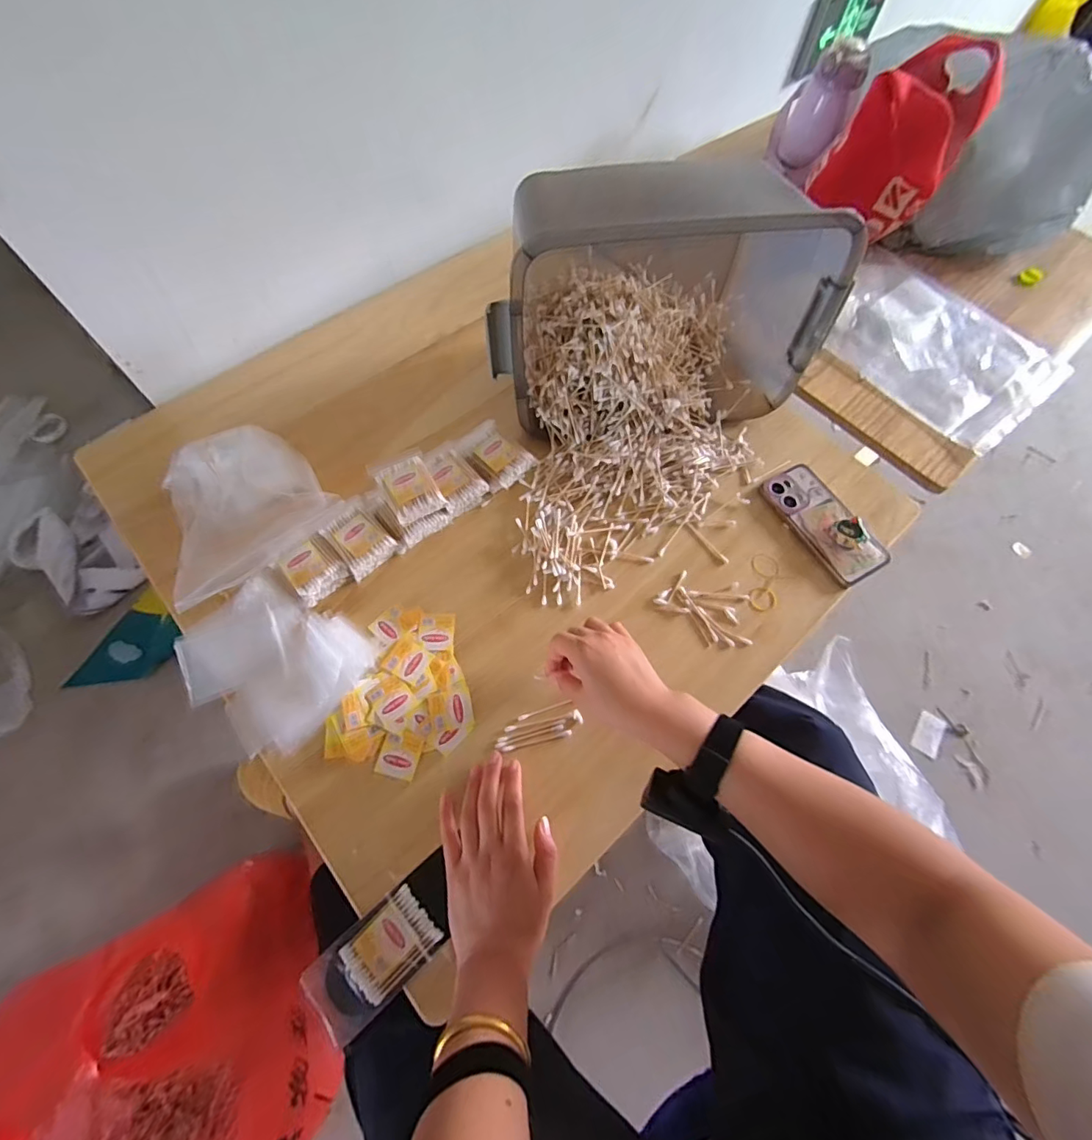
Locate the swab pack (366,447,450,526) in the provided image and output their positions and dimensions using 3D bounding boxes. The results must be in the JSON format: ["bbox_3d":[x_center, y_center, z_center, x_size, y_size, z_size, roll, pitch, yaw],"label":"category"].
[{"bbox_3d":[-0.162,-0.099,0.587,0.062,0.017,0.090,-26,68,-14],"label":"swab pack"}]

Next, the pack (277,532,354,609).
[{"bbox_3d":[-0.258,0.000,0.564,0.057,0.032,0.060,-35,71,-16],"label":"pack"}]

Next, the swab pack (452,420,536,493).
[{"bbox_3d":[-0.065,-0.144,0.631,0.092,0.027,0.064,39,70,15],"label":"swab pack"}]

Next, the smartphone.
[{"bbox_3d":[0.350,-0.064,0.622,0.089,0.019,0.162,-25,68,-12],"label":"smartphone"}]

